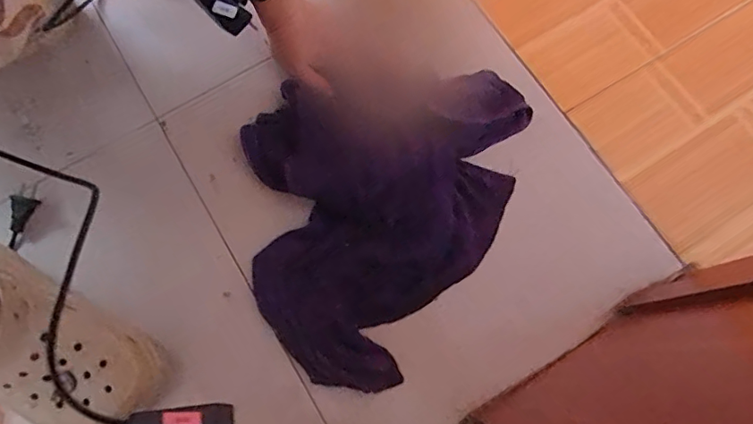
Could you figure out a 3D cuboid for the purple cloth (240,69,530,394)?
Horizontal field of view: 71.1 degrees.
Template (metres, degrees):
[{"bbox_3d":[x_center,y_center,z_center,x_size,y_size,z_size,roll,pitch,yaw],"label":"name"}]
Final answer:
[{"bbox_3d":[0.018,0.008,0.545,0.293,0.050,0.312,-6,75,0],"label":"purple cloth"}]

